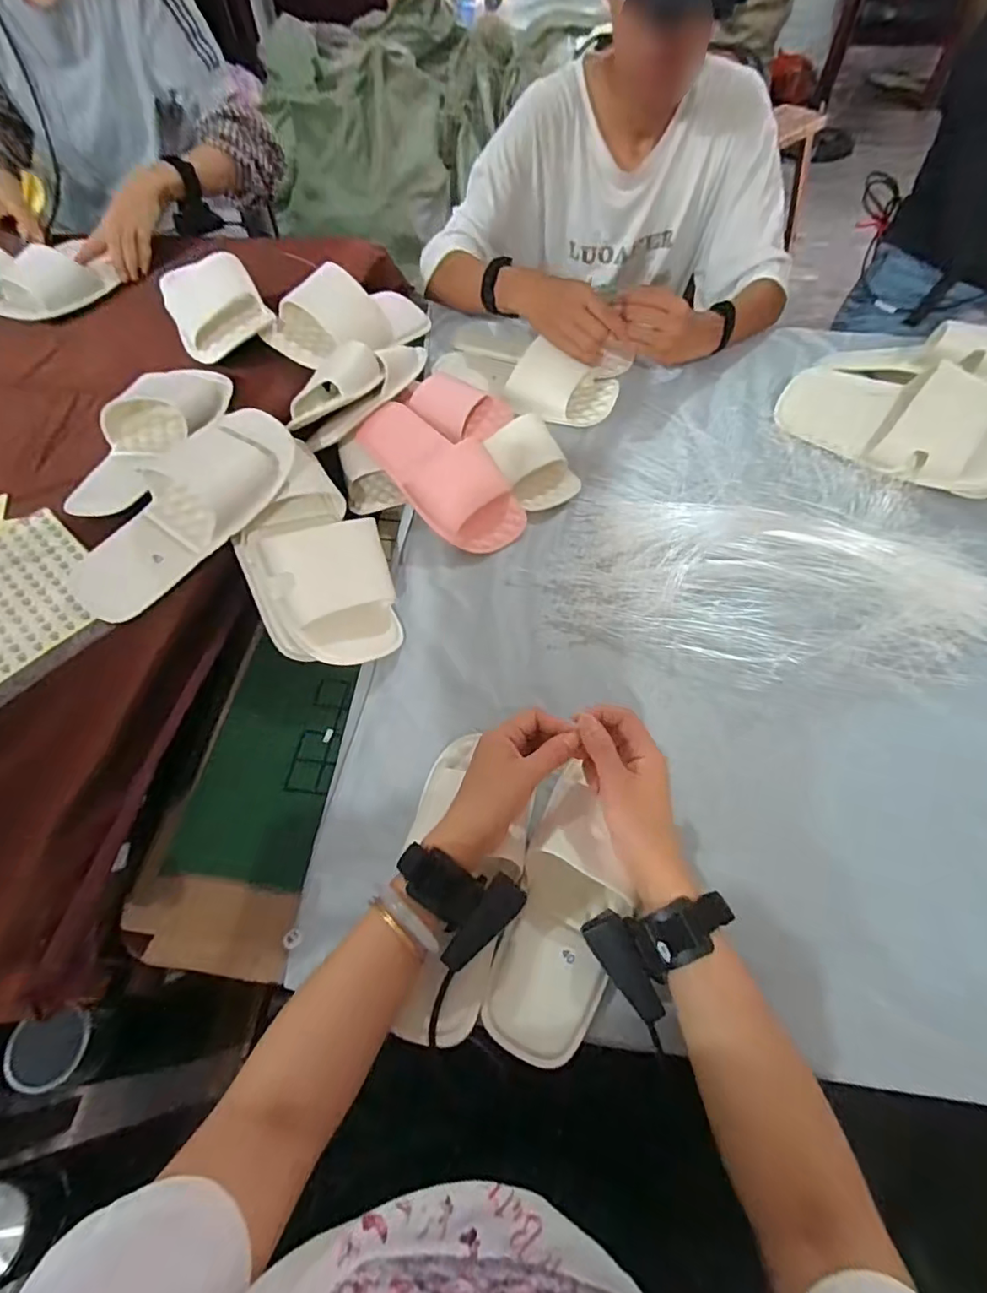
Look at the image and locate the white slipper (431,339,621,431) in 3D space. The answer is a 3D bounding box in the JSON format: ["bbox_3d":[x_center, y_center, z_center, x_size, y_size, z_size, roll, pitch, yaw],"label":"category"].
[{"bbox_3d":[0.039,-0.378,0.759,0.251,0.048,0.118,35,68,20],"label":"white slipper"}]

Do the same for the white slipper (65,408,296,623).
[{"bbox_3d":[-0.280,-0.129,0.498,0.090,0.059,0.231,34,65,20],"label":"white slipper"}]

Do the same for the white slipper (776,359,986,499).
[{"bbox_3d":[0.492,-0.278,0.664,0.274,0.105,0.098,34,67,19],"label":"white slipper"}]

